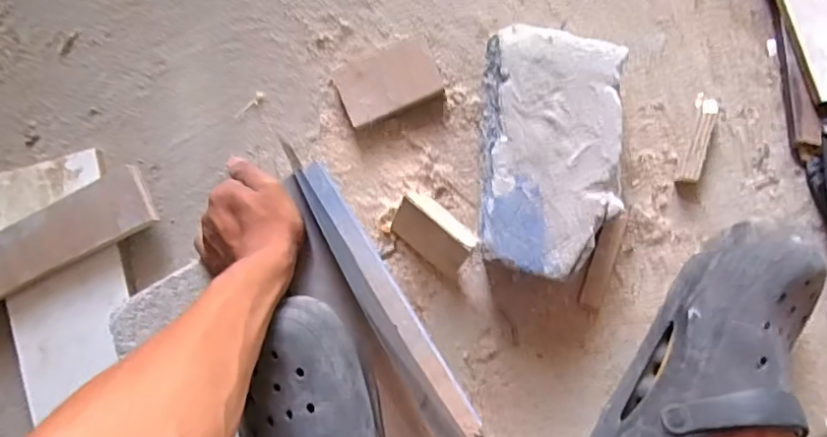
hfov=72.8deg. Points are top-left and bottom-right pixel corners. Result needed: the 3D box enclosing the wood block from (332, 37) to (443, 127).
[{"bbox_3d":[-0.024,-0.135,0.558,0.098,0.021,0.063,-23,87,5],"label":"wood block"}]

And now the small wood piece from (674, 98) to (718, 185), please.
[{"bbox_3d":[0.266,-0.073,0.521,0.016,0.021,0.081,18,91,6],"label":"small wood piece"}]

